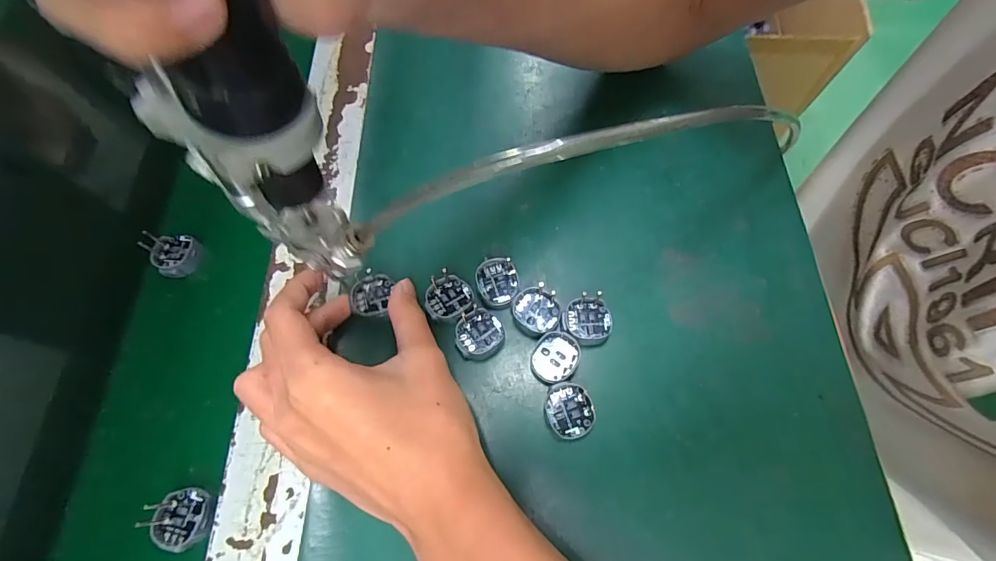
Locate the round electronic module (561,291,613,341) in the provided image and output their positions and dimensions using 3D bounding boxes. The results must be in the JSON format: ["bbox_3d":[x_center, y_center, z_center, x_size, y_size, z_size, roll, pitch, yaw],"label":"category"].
[{"bbox_3d":[0.051,0.022,0.260,0.027,0.010,0.027,-1,67,3],"label":"round electronic module"}]

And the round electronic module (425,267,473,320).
[{"bbox_3d":[-0.028,0.009,0.266,0.026,0.005,0.028,-1,67,3],"label":"round electronic module"}]

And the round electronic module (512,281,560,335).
[{"bbox_3d":[0.023,0.018,0.262,0.026,0.008,0.028,-1,67,3],"label":"round electronic module"}]

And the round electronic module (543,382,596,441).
[{"bbox_3d":[0.038,0.070,0.241,0.025,0.012,0.027,-6,66,0],"label":"round electronic module"}]

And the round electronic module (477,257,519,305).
[{"bbox_3d":[0.000,0.000,0.270,0.024,0.007,0.027,-7,66,0],"label":"round electronic module"}]

